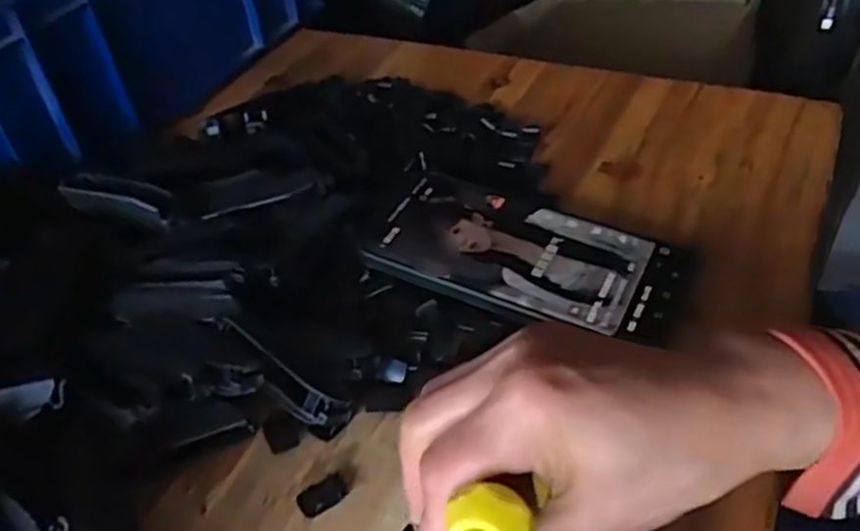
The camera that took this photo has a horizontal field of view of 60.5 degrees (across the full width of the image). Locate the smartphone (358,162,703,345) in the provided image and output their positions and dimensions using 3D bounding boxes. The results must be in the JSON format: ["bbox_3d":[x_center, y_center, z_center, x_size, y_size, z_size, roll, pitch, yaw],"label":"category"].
[{"bbox_3d":[0.048,-0.008,0.384,0.160,0.006,0.079,19,48,21],"label":"smartphone"}]

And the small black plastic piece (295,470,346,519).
[{"bbox_3d":[-0.045,0.095,0.307,0.021,0.004,0.013,-27,46,-21],"label":"small black plastic piece"}]

